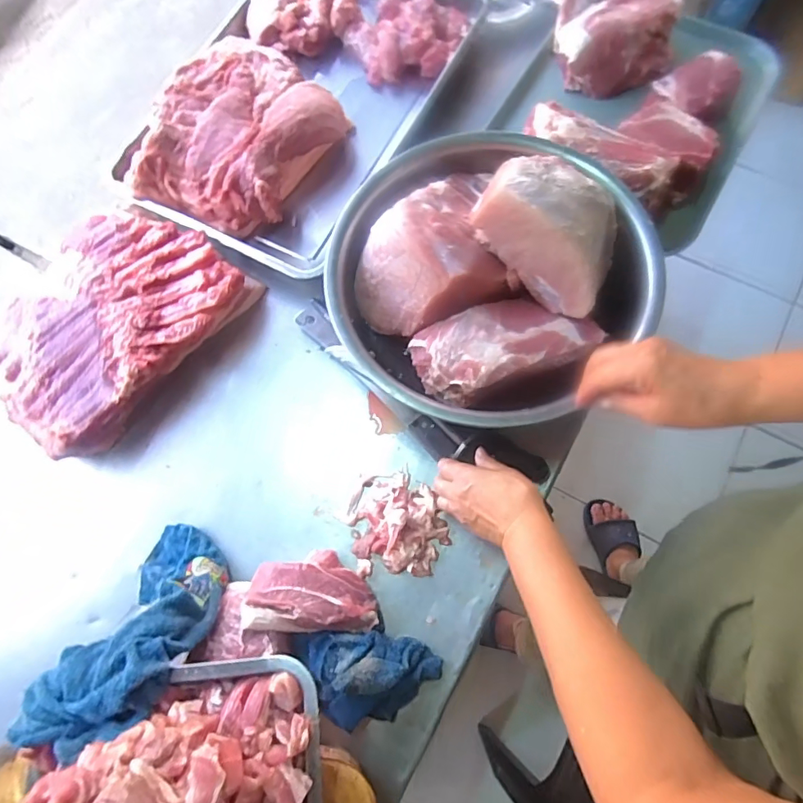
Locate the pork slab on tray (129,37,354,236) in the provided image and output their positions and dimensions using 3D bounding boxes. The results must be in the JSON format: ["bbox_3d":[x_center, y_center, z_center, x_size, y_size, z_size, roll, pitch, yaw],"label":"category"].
[{"bbox_3d":[-0.244,-0.406,0.724,0.250,0.071,0.321,30,76,11],"label":"pork slab on tray"}]

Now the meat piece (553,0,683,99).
[{"bbox_3d":[0.325,-0.560,0.729,0.179,0.093,0.152,10,73,5],"label":"meat piece"}]

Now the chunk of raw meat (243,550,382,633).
[{"bbox_3d":[-0.099,0.215,0.551,0.145,0.064,0.083,1,72,2],"label":"chunk of raw meat"}]

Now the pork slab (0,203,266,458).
[{"bbox_3d":[-0.393,-0.102,0.659,0.241,0.066,0.327,32,76,11],"label":"pork slab"}]

